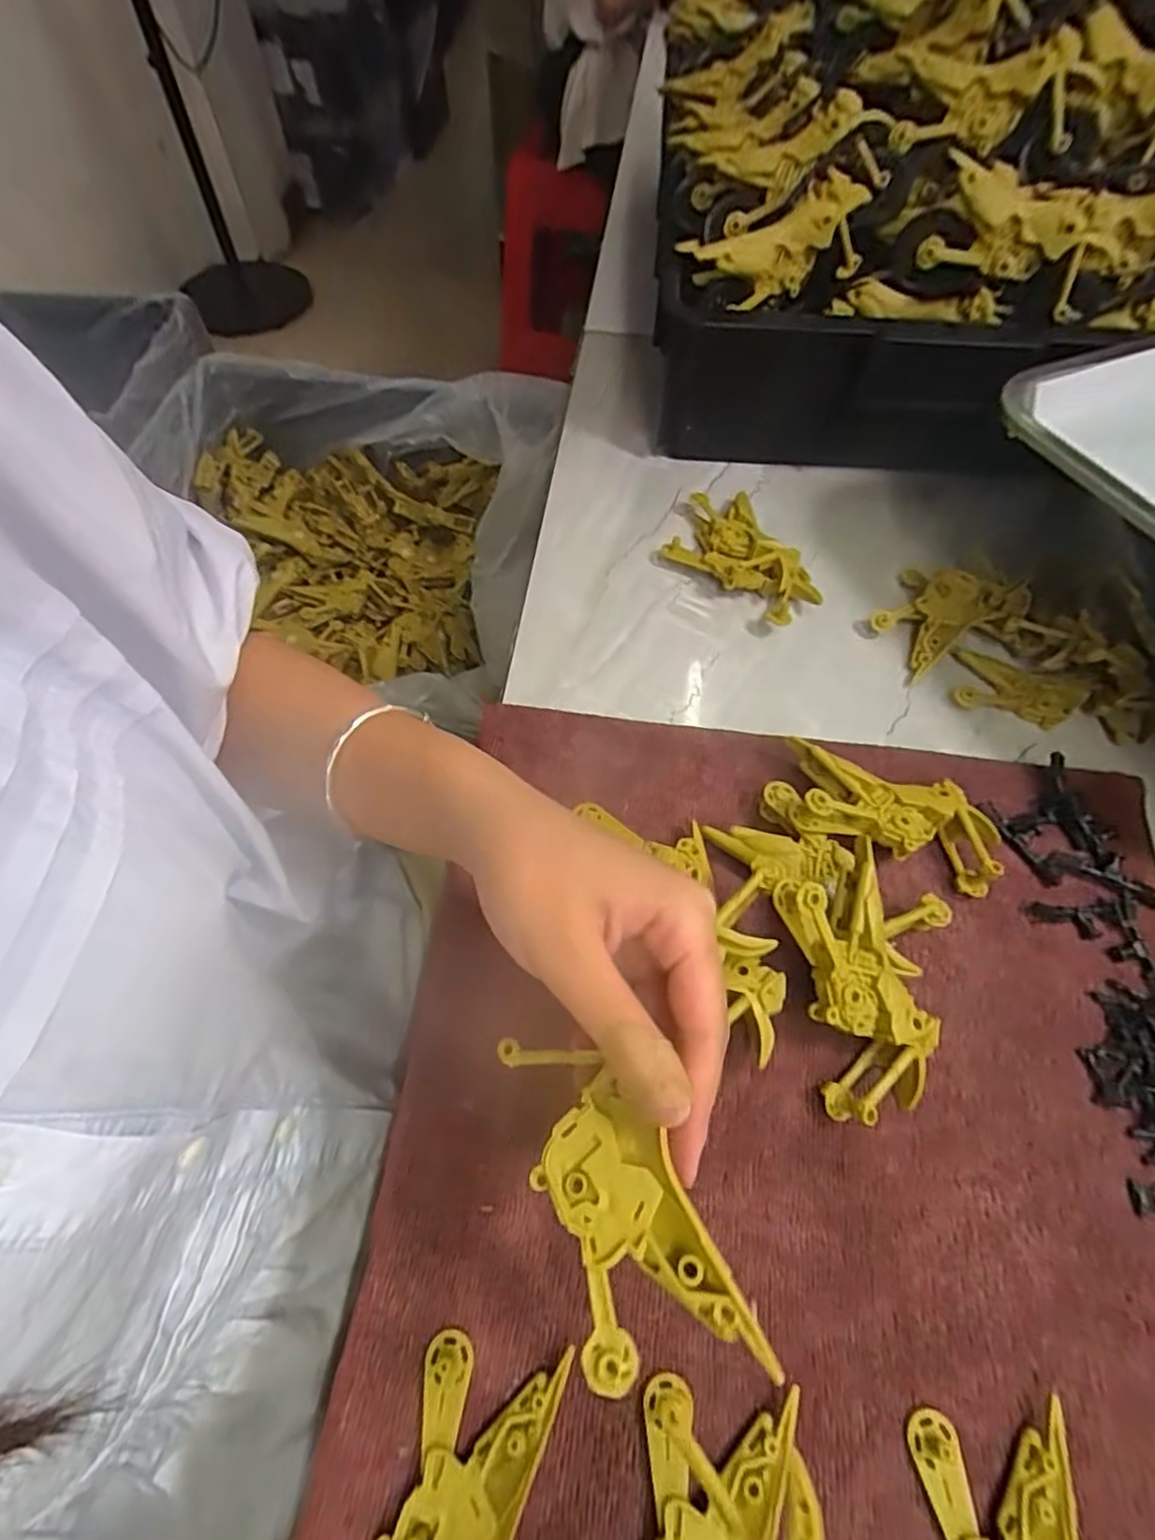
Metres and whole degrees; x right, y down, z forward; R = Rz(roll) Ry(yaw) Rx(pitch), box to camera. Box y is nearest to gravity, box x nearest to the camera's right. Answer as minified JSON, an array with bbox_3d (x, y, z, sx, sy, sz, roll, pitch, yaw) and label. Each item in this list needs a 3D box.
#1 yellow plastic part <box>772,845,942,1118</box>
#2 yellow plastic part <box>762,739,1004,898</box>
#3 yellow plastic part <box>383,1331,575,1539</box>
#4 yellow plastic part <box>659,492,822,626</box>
[{"bbox_3d":[0.112,0.085,0.260,0.047,0.019,0.095,-15,86,-7],"label":"yellow plastic part"},{"bbox_3d":[0.146,0.019,0.312,0.106,0.033,0.046,18,62,11],"label":"yellow plastic part"},{"bbox_3d":[-0.036,0.238,0.200,0.050,0.011,0.100,14,61,9],"label":"yellow plastic part"},{"bbox_3d":[0.108,-0.140,0.414,0.108,0.026,0.069,39,68,21],"label":"yellow plastic part"}]

